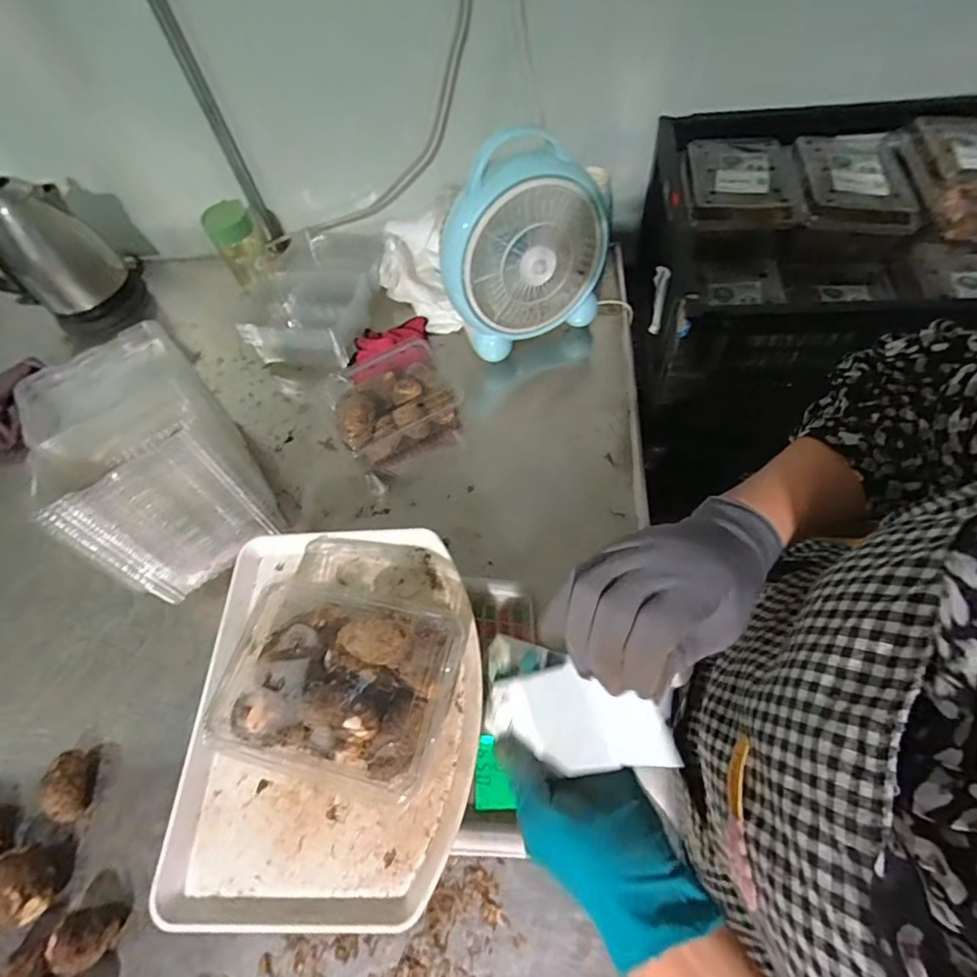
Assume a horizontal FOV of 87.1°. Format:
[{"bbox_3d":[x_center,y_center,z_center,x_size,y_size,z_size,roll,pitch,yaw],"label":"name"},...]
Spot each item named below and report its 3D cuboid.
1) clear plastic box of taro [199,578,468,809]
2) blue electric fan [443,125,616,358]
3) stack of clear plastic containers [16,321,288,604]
[{"bbox_3d":[-0.115,0.147,0.393,0.170,0.054,0.130,11,62,11],"label":"clear plastic box of taro"},{"bbox_3d":[0.043,-0.308,0.652,0.217,0.229,0.101,-24,61,-8],"label":"blue electric fan"},{"bbox_3d":[-0.393,-0.041,0.603,0.171,0.193,0.285,-34,63,-13],"label":"stack of clear plastic containers"}]

